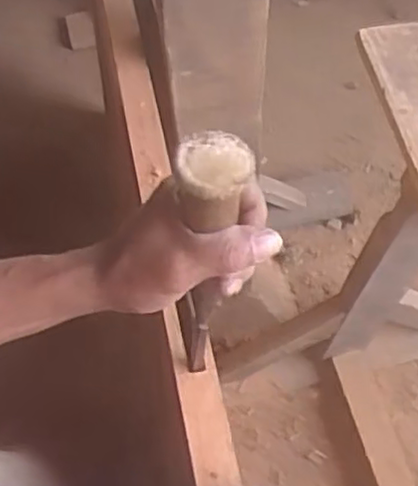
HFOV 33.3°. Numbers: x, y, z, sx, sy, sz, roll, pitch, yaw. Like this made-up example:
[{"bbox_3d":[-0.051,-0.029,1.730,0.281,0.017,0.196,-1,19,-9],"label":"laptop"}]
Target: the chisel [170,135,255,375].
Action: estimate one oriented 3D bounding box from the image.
[{"bbox_3d":[0.001,0.026,0.510,0.042,0.284,0.043,1,59,-1],"label":"chisel"}]

